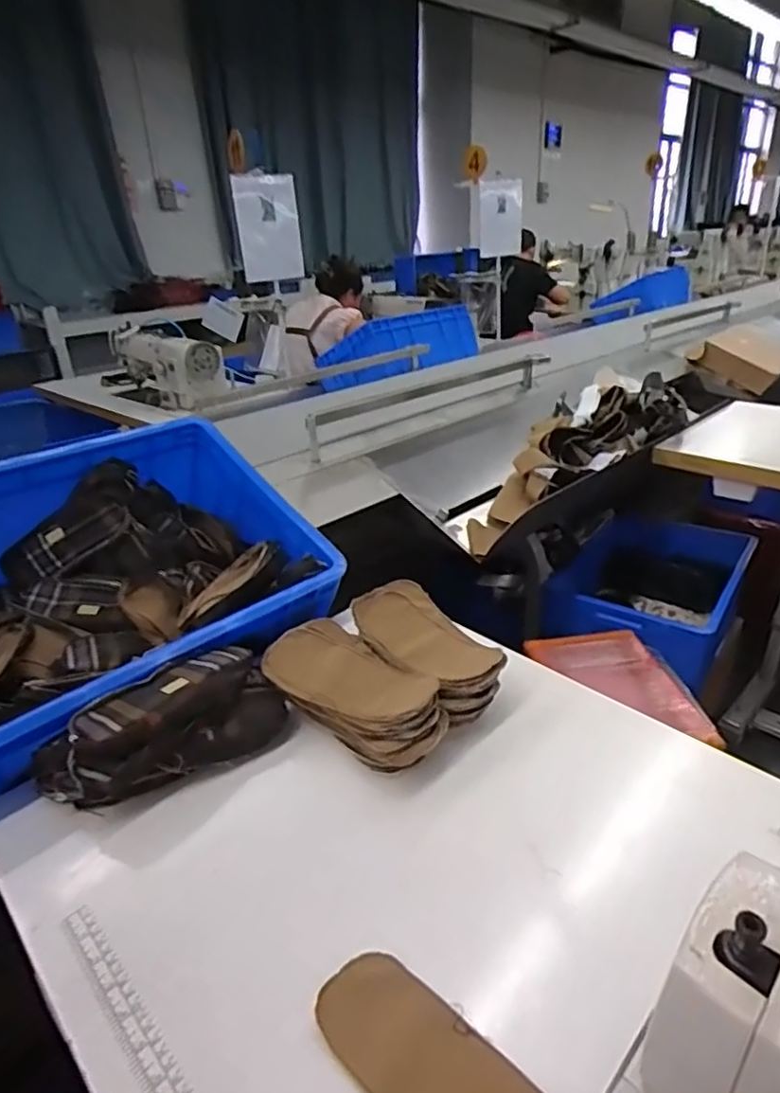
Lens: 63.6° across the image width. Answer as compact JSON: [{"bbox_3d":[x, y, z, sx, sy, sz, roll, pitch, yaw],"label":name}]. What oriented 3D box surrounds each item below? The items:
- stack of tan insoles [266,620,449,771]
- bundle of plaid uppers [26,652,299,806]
[{"bbox_3d":[-0.032,0.147,0.650,0.202,0.052,0.103,19,34,37],"label":"stack of tan insoles"},{"bbox_3d":[-0.220,0.173,0.617,0.224,0.074,0.102,-19,31,-29],"label":"bundle of plaid uppers"}]

